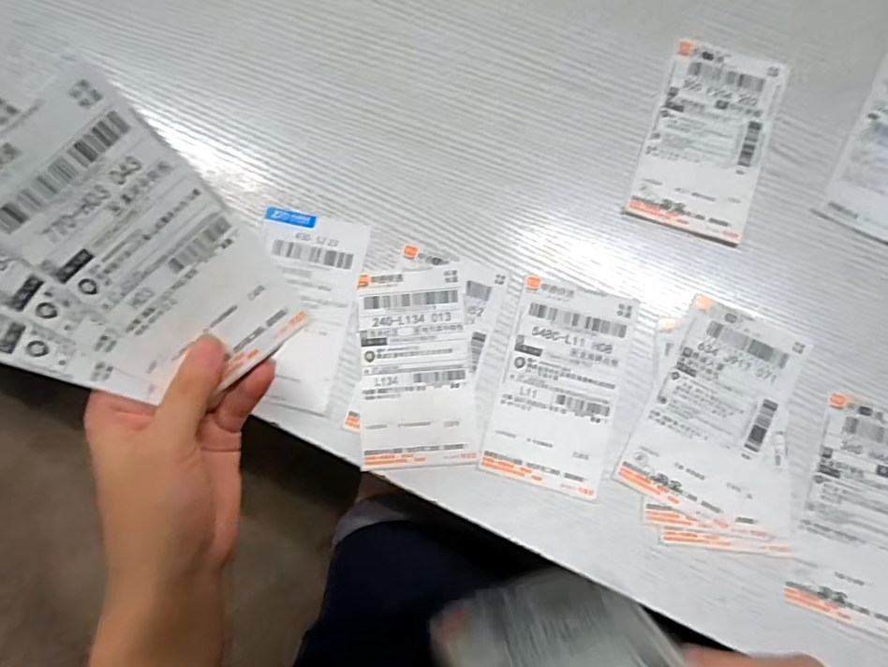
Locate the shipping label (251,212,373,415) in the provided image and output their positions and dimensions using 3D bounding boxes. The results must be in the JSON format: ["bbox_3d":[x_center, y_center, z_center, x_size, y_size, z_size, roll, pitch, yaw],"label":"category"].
[{"bbox_3d":[-0.096,-0.017,0.357,0.070,0.007,0.130,8,83,5],"label":"shipping label"}]

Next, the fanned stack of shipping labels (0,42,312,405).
[{"bbox_3d":[-0.135,-0.025,0.219,0.135,0.022,0.111,38,89,-30],"label":"fanned stack of shipping labels"}]

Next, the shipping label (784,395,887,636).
[{"bbox_3d":[0.258,0.108,0.320,0.079,0.004,0.126,18,84,6],"label":"shipping label"}]

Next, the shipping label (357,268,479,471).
[{"bbox_3d":[-0.019,0.021,0.348,0.072,0.004,0.126,-5,82,3],"label":"shipping label"}]

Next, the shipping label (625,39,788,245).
[{"bbox_3d":[0.178,-0.132,0.359,0.078,0.004,0.132,18,84,7],"label":"shipping label"}]

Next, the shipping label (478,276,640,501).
[{"bbox_3d":[0.075,0.032,0.341,0.074,0.004,0.131,15,83,6],"label":"shipping label"}]

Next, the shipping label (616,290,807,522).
[{"bbox_3d":[0.169,0.046,0.331,0.080,0.004,0.127,20,84,7],"label":"shipping label"}]

